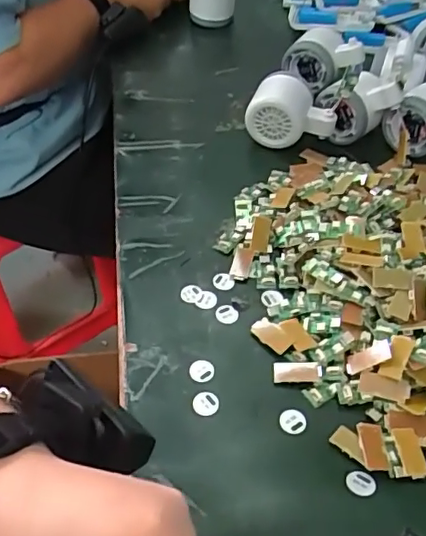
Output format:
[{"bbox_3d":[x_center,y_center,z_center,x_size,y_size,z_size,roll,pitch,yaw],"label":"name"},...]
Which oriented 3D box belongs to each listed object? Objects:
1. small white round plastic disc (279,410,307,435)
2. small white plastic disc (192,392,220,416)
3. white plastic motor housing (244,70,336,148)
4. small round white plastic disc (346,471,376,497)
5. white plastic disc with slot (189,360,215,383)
[{"bbox_3d":[0.052,0.100,0.362,0.017,0.004,0.016,1,48,-1],"label":"small white round plastic disc"},{"bbox_3d":[-0.005,0.090,0.368,0.017,0.004,0.016,1,48,-1],"label":"small white plastic disc"},{"bbox_3d":[0.079,-0.153,0.547,0.084,0.056,0.057,17,50,13],"label":"white plastic motor housing"},{"bbox_3d":[0.088,0.127,0.329,0.017,0.004,0.015,23,52,18],"label":"small round white plastic disc"},{"bbox_3d":[-0.008,0.071,0.383,0.017,0.004,0.015,4,48,2],"label":"white plastic disc with slot"}]

